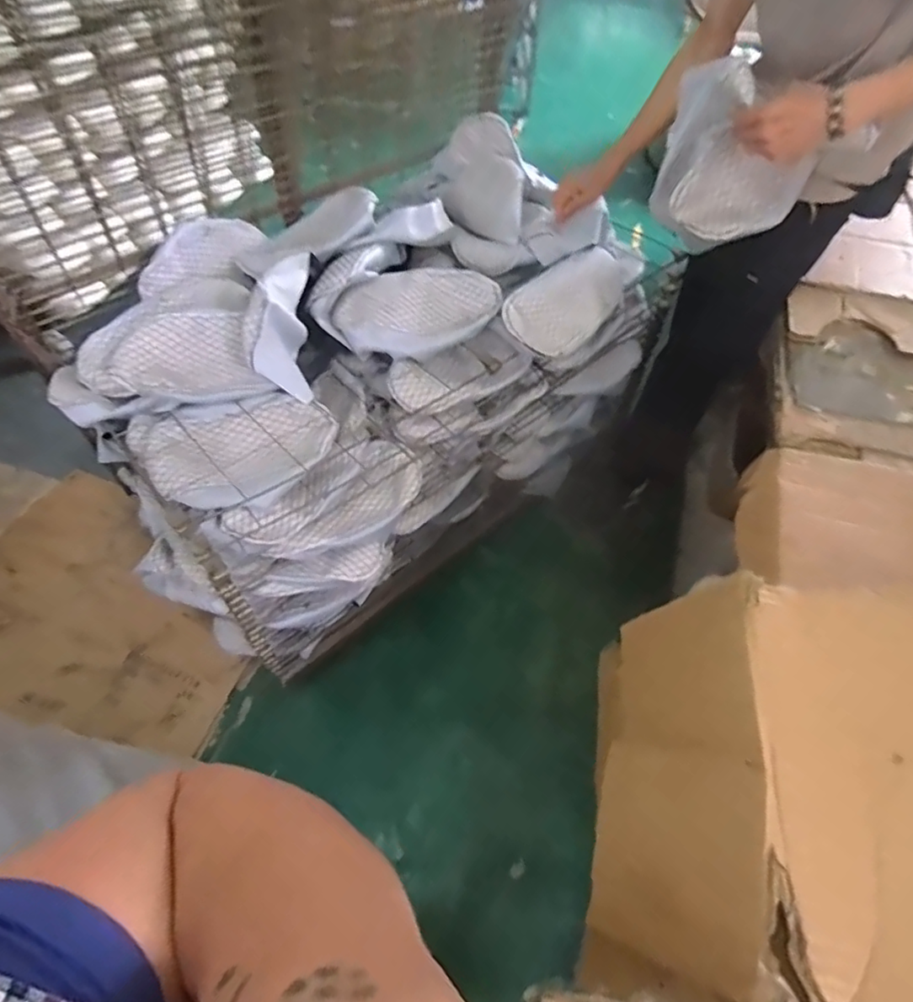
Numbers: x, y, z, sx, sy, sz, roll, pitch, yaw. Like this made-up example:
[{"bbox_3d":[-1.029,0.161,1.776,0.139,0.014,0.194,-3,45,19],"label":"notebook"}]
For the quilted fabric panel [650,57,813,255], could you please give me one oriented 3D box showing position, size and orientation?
[{"bbox_3d":[0.424,-0.511,0.896,0.218,0.226,0.084,23,56,13],"label":"quilted fabric panel"}]

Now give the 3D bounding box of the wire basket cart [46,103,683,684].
[{"bbox_3d":[-0.166,-0.260,1.305,1.123,0.632,0.647,-36,64,-25],"label":"wire basket cart"}]

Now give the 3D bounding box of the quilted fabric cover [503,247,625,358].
[{"bbox_3d":[0.215,-0.385,1.123,0.156,0.034,0.283,44,68,-4],"label":"quilted fabric cover"}]

